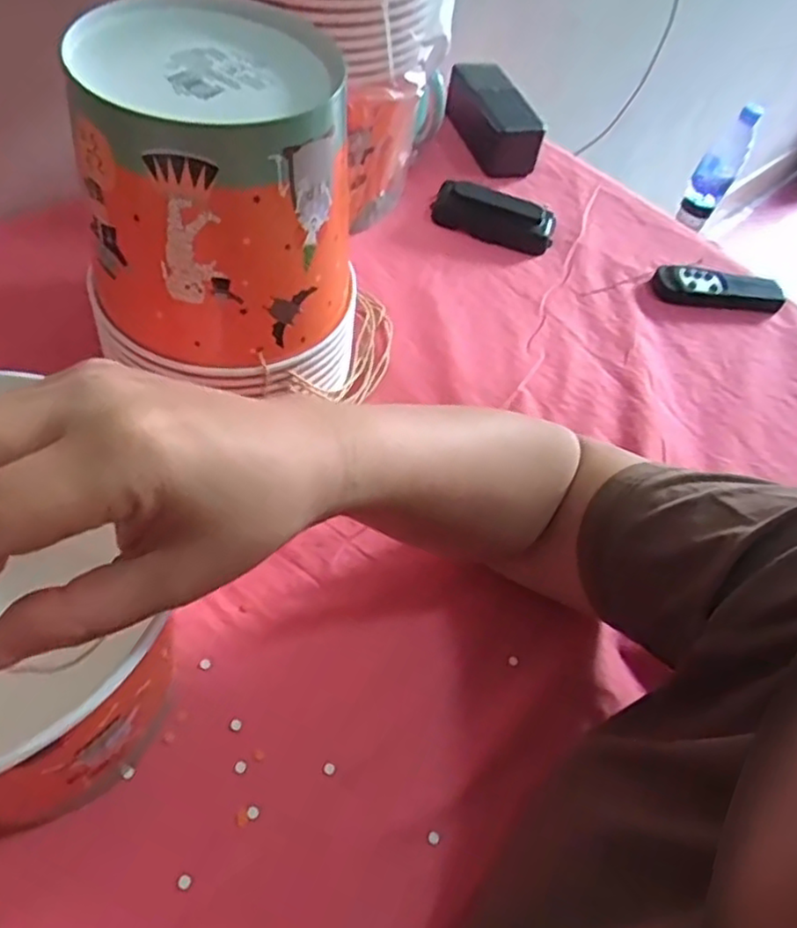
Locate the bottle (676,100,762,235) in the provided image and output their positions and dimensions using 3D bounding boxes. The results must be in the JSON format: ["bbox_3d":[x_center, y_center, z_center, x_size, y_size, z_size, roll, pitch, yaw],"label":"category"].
[{"bbox_3d":[0.548,-0.505,1.185,0.065,0.209,0.068,30,55,12],"label":"bottle"}]

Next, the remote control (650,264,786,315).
[{"bbox_3d":[0.279,-0.151,0.601,0.113,0.018,0.039,10,53,-3],"label":"remote control"}]

